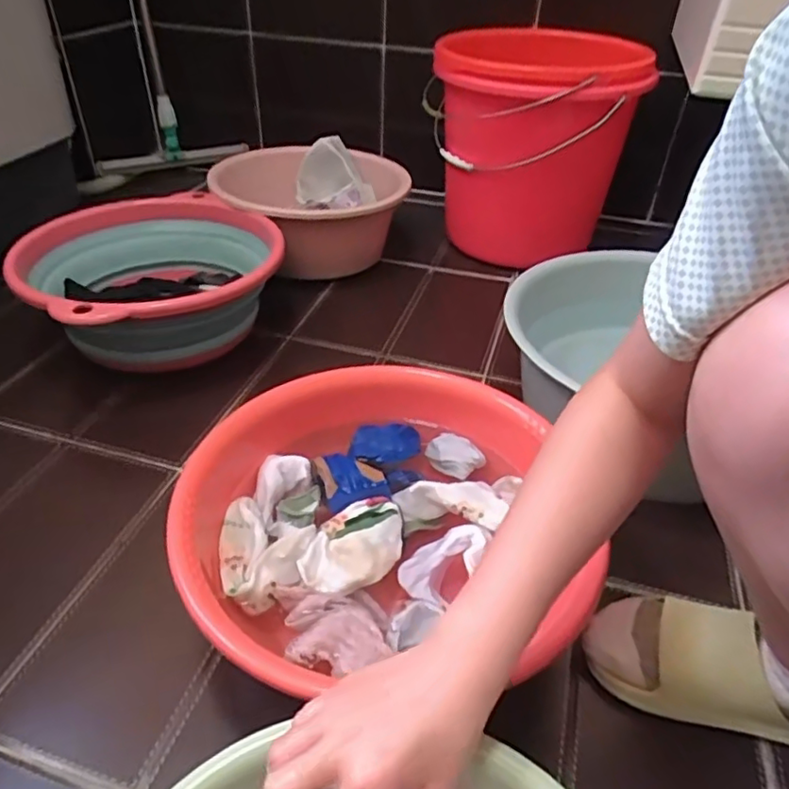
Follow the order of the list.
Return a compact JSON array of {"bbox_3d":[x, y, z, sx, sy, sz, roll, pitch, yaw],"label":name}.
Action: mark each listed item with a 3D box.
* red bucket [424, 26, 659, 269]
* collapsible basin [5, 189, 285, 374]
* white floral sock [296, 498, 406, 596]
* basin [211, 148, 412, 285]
[{"bbox_3d":[0.227,-0.421,1.047,0.263,0.313,0.283,-24,46,-29],"label":"red bucket"},{"bbox_3d":[-0.337,-0.155,0.868,0.333,0.139,0.340,2,39,-1],"label":"collapsible basin"},{"bbox_3d":[-0.033,0.132,0.539,0.071,0.017,0.111,24,43,24],"label":"white floral sock"},{"bbox_3d":[-0.146,-0.324,1.103,0.338,0.147,0.312,-6,39,-10],"label":"basin"}]

